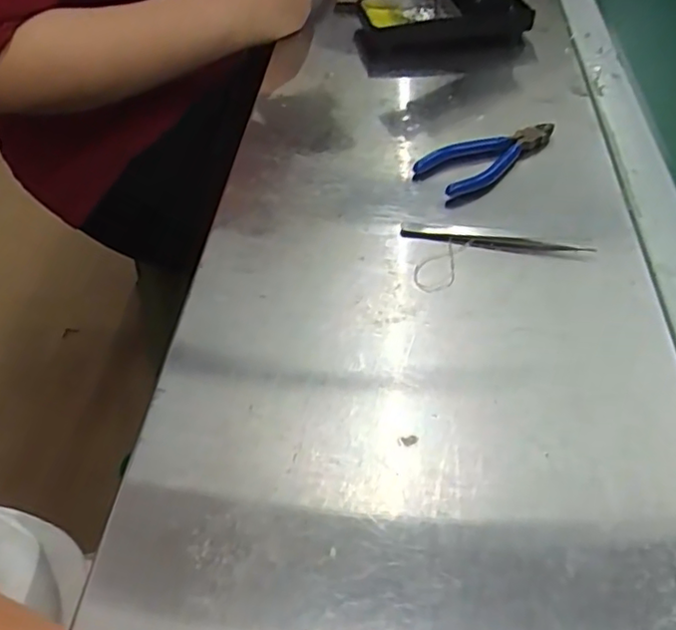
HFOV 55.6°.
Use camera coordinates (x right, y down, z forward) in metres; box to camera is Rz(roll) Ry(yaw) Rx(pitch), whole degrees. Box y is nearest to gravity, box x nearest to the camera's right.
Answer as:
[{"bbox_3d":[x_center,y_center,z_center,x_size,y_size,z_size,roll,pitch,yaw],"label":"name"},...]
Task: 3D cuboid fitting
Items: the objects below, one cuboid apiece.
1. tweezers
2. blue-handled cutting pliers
[{"bbox_3d":[0.109,-0.051,0.446,0.129,0.006,0.014,6,48,8],"label":"tweezers"},{"bbox_3d":[0.126,-0.124,0.511,0.124,0.020,0.044,-22,50,-17],"label":"blue-handled cutting pliers"}]

